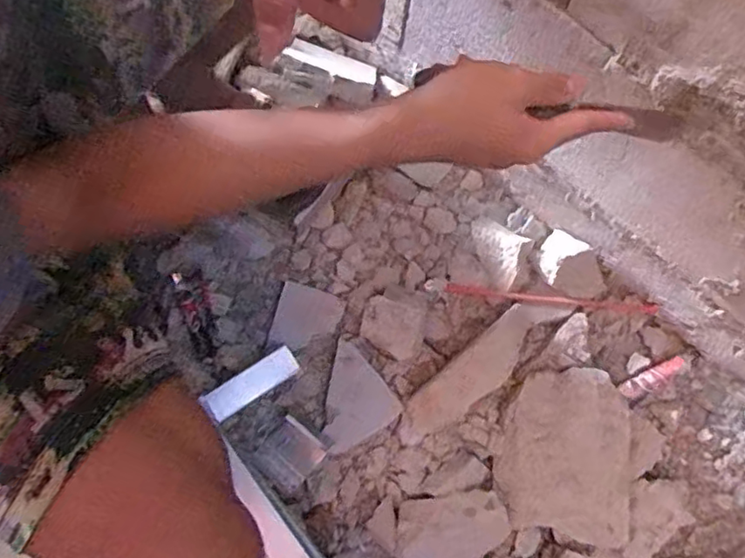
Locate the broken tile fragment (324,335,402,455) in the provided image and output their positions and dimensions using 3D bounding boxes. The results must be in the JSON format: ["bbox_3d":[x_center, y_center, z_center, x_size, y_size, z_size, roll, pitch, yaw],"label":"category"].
[{"bbox_3d":[-0.032,0.144,0.716,0.094,0.018,0.106,-41,83,-9],"label":"broken tile fragment"}]

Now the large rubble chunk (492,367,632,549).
[{"bbox_3d":[0.224,0.202,0.698,0.145,0.040,0.188,7,78,-1],"label":"large rubble chunk"}]

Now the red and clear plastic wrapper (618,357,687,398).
[{"bbox_3d":[0.348,0.123,0.742,0.083,0.011,0.023,-32,81,7],"label":"red and clear plastic wrapper"}]

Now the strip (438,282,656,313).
[{"bbox_3d":[0.223,0.024,0.737,0.263,0.014,0.013,6,80,1],"label":"strip"}]

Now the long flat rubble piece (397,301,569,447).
[{"bbox_3d":[0.125,0.102,0.701,0.246,0.061,0.063,-40,83,-9],"label":"long flat rubble piece"}]

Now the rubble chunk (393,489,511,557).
[{"bbox_3d":[0.088,0.287,0.675,0.129,0.051,0.080,-10,79,-4],"label":"rubble chunk"}]

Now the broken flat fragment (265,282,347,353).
[{"bbox_3d":[-0.084,0.055,0.739,0.080,0.011,0.082,18,78,1],"label":"broken flat fragment"}]

